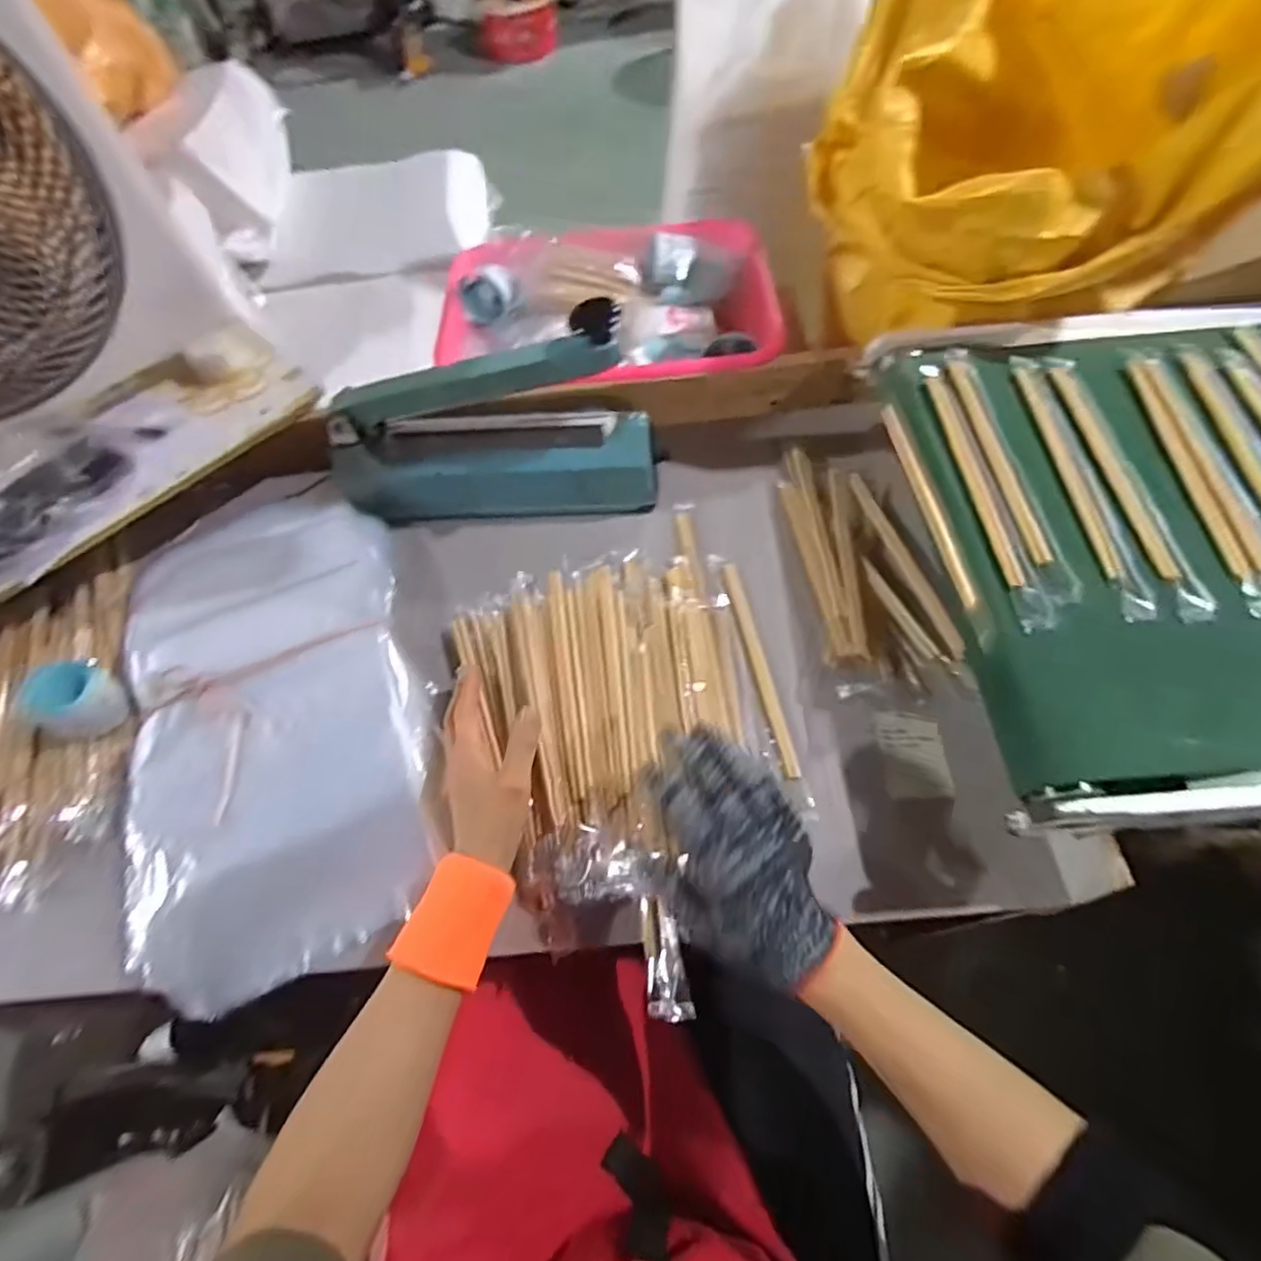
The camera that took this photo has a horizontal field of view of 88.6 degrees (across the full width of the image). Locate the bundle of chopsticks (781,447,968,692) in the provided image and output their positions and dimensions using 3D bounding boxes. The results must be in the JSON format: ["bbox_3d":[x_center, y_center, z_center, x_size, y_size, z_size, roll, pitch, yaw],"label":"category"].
[{"bbox_3d":[0.209,-0.067,0.583,0.108,0.022,0.241,-7,61,0],"label":"bundle of chopsticks"}]

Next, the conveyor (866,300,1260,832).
[{"bbox_3d":[0.547,-0.098,0.457,0.638,0.046,0.417,-4,61,2],"label":"conveyor"}]

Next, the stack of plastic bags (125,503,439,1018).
[{"bbox_3d":[-0.304,0.051,0.543,0.222,0.033,0.429,-21,62,-7],"label":"stack of plastic bags"}]

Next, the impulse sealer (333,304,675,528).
[{"bbox_3d":[-0.130,-0.184,0.594,0.303,0.159,0.091,-4,61,2],"label":"impulse sealer"}]

